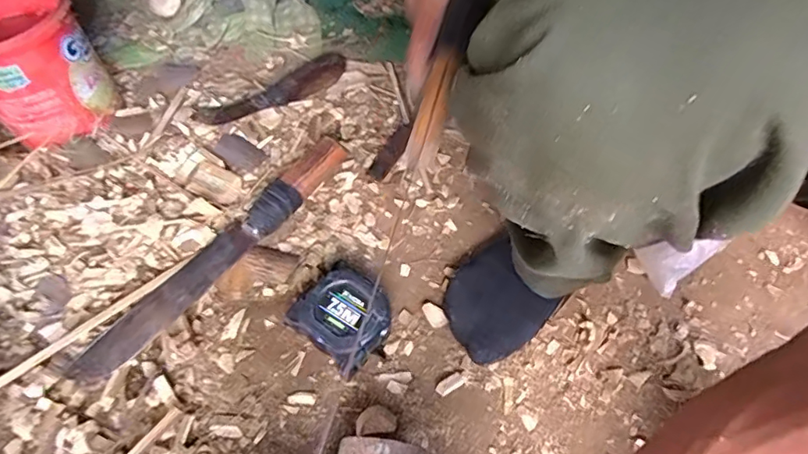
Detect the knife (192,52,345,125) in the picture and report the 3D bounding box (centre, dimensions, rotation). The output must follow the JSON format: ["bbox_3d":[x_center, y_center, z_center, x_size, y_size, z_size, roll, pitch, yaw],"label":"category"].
[{"bbox_3d":[-0.171,-0.180,0.690,0.210,0.029,0.051,-31,60,-20],"label":"knife"}]

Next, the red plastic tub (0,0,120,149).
[{"bbox_3d":[-0.438,-0.188,0.610,0.132,0.141,0.165,-35,62,-23],"label":"red plastic tub"}]

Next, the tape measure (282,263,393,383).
[{"bbox_3d":[-0.056,0.088,0.492,0.088,0.044,0.080,35,61,22],"label":"tape measure"}]

